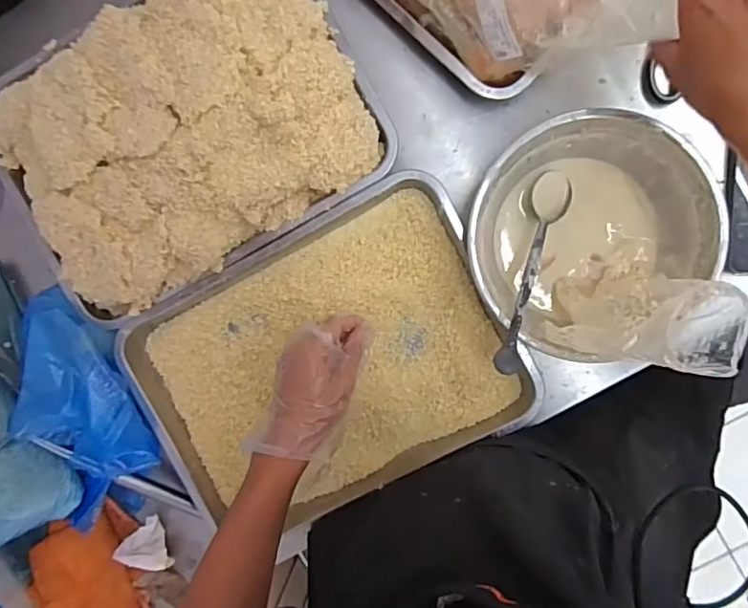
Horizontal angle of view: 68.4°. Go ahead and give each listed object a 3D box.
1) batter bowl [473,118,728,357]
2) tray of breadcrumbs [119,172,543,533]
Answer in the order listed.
[{"bbox_3d":[0.209,-0.079,0.561,0.232,0.089,0.210,-31,92,6],"label":"batter bowl"},{"bbox_3d":[-0.049,0.070,0.596,0.378,0.047,0.281,-27,92,6],"label":"tray of breadcrumbs"}]

